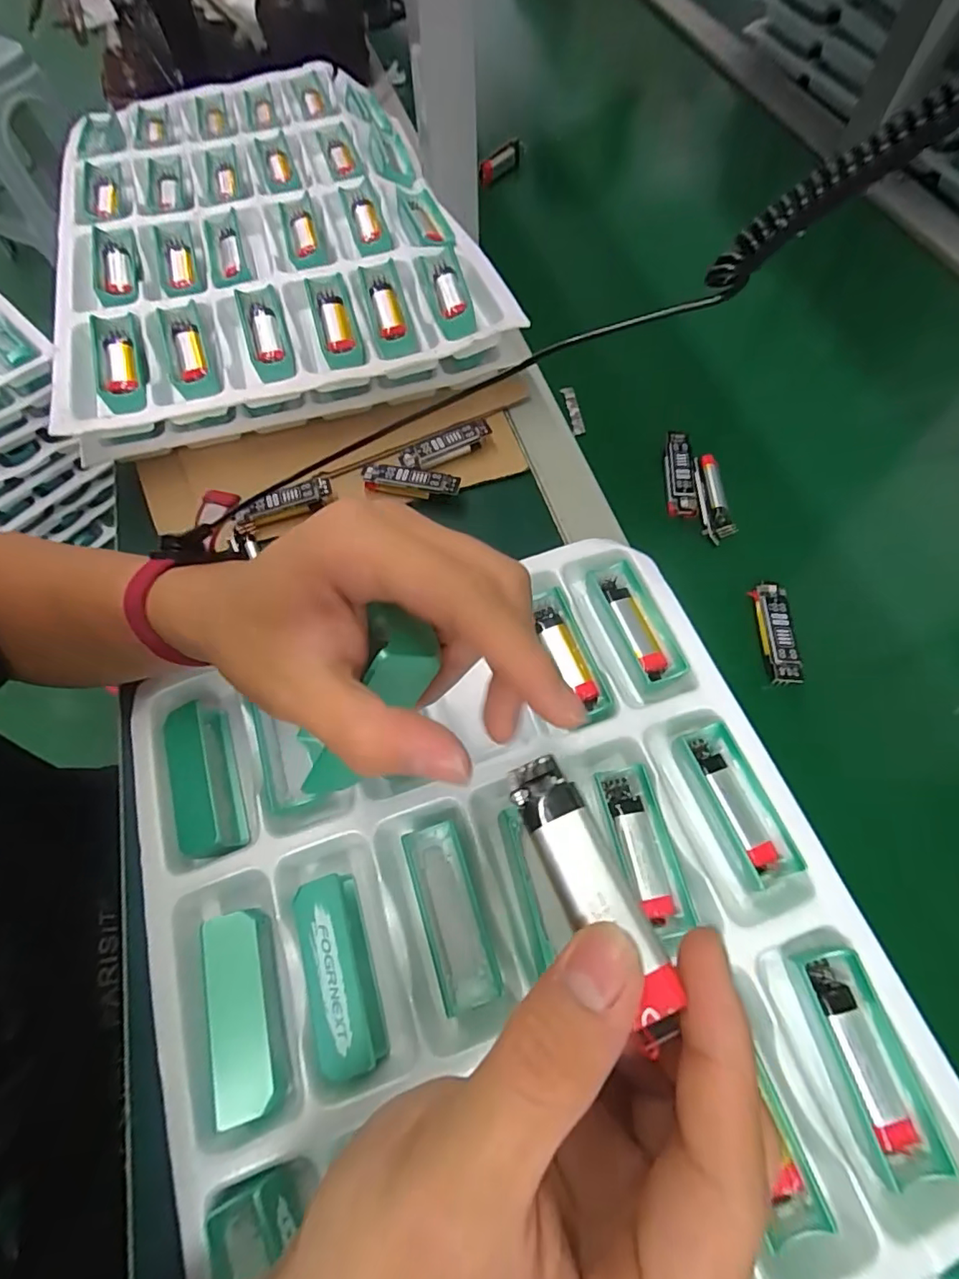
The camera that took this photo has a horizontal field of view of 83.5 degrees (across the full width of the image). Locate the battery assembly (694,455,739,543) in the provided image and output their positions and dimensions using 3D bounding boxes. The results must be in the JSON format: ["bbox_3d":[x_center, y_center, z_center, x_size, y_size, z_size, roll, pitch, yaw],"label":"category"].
[{"bbox_3d":[0.164,-0.099,0.378,0.021,0.015,0.064,-2,65,1],"label":"battery assembly"}]

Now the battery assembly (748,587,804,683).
[{"bbox_3d":[0.182,-0.005,0.330,0.019,0.010,0.067,5,66,4],"label":"battery assembly"}]

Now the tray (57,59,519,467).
[{"bbox_3d":[-0.178,-0.351,0.460,0.320,0.041,0.449,-15,66,-5],"label":"tray"}]

